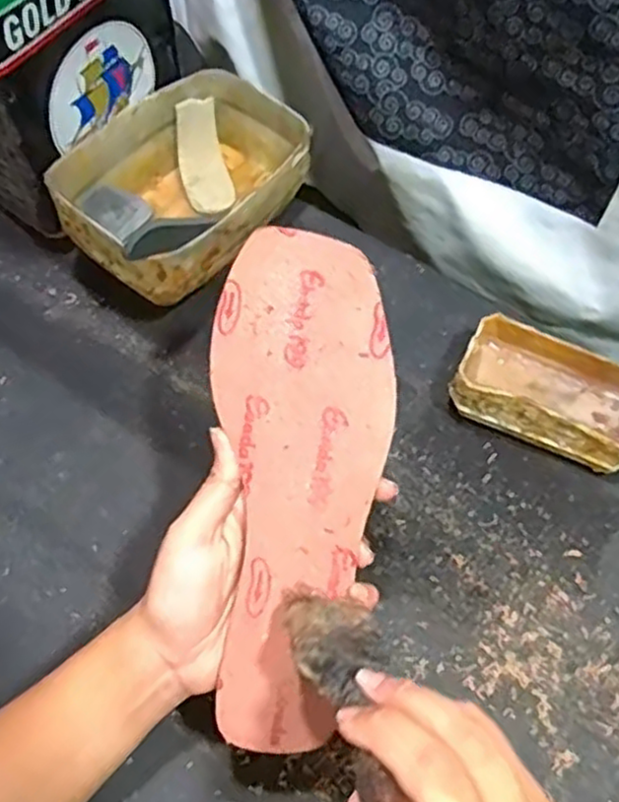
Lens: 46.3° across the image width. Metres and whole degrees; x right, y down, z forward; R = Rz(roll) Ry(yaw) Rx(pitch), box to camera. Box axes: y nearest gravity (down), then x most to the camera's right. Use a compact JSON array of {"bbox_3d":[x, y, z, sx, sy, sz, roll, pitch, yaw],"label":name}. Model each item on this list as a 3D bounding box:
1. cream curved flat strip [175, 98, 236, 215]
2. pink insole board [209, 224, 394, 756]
[{"bbox_3d":[-0.085,-0.195,0.581,0.037,0.020,0.087,-11,95,-7],"label":"cream curved flat strip"},{"bbox_3d":[-0.003,0.039,0.346,0.083,0.010,0.243,-2,85,3],"label":"pink insole board"}]

